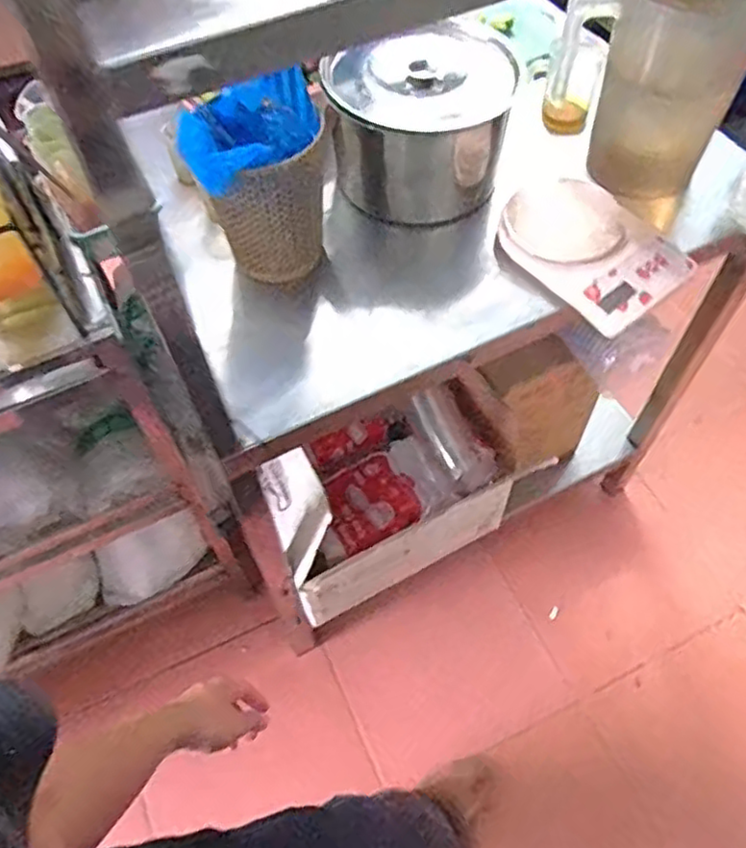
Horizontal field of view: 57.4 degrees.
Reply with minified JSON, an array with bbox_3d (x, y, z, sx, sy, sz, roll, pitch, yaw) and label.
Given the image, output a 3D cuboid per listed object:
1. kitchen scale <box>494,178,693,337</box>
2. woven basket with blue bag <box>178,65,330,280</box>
[{"bbox_3d":[0.255,-0.207,0.805,0.147,0.030,0.205,-31,62,-17],"label":"kitchen scale"},{"bbox_3d":[-0.124,-0.249,0.738,0.124,0.200,0.110,-22,60,-11],"label":"woven basket with blue bag"}]

